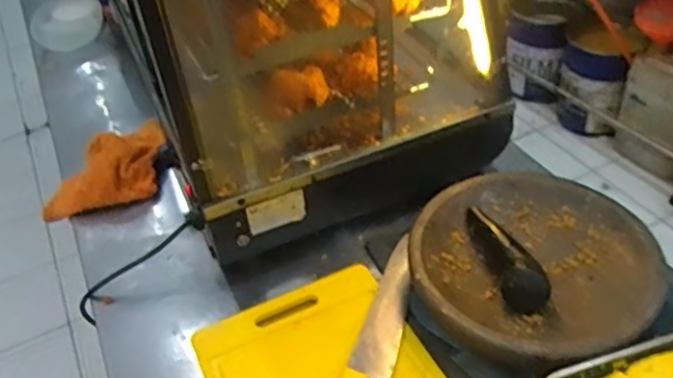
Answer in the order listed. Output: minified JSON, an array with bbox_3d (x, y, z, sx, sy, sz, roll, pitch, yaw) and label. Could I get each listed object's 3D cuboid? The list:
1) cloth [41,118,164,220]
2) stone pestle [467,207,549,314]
[{"bbox_3d":[-0.367,-0.029,1.059,0.150,0.082,0.229,20,47,27],"label":"cloth"},{"bbox_3d":[0.210,0.078,0.779,0.056,0.048,0.170,-8,41,-2],"label":"stone pestle"}]

